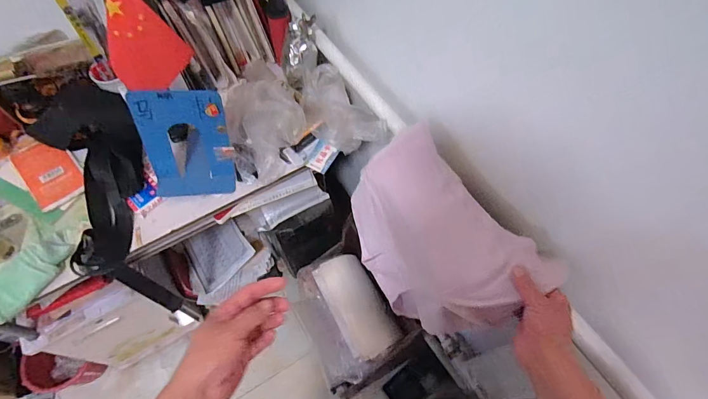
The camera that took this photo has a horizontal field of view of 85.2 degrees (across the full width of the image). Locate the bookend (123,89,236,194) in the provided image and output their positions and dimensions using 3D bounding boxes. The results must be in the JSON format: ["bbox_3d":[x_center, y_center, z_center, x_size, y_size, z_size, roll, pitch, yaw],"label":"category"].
[{"bbox_3d":[-0.329,-0.109,0.760,0.164,0.219,0.127,2,62,0],"label":"bookend"}]

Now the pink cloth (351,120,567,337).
[{"bbox_3d":[0.128,0.073,0.669,0.169,0.215,0.315,-29,66,-15],"label":"pink cloth"}]

